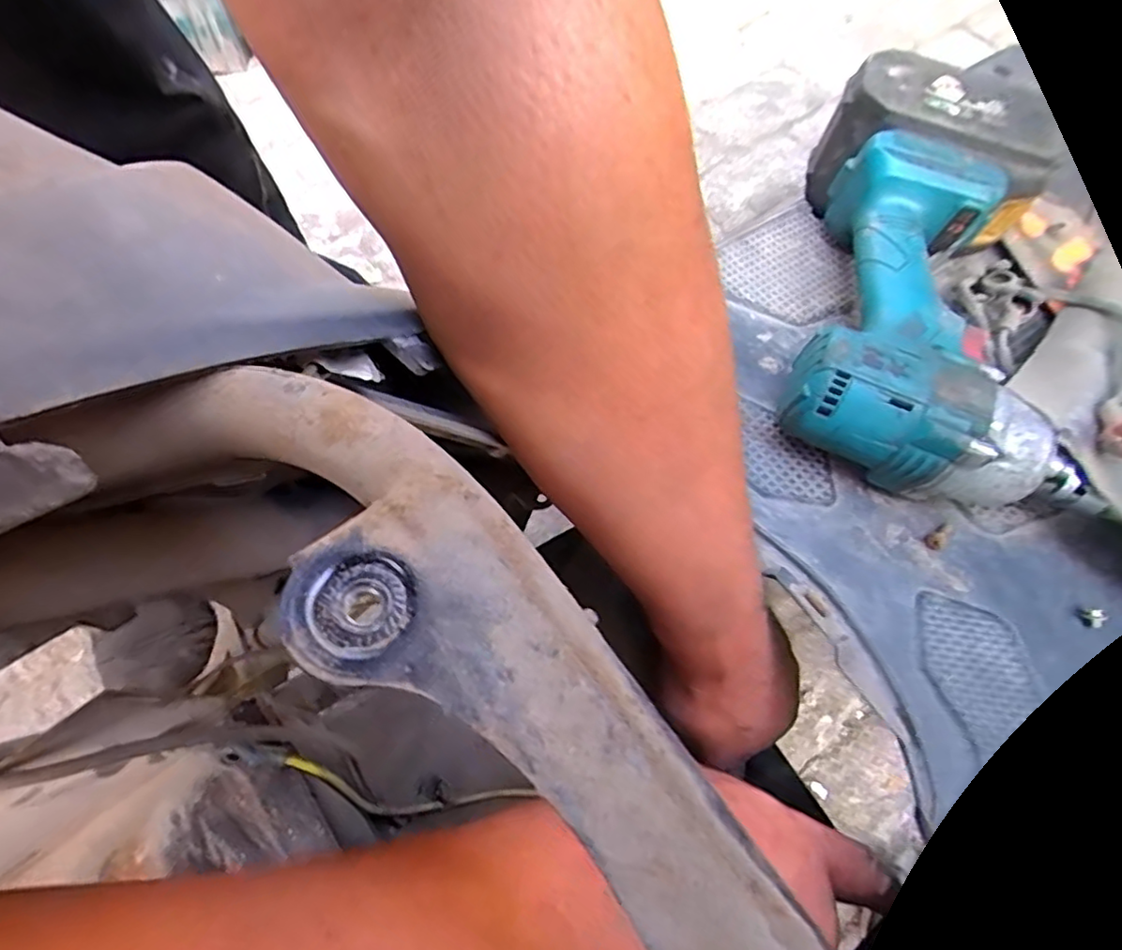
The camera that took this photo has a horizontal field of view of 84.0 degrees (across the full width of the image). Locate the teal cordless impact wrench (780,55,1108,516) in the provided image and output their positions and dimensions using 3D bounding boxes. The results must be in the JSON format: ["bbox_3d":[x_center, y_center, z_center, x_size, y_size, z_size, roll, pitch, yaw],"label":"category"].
[{"bbox_3d":[0.204,-0.102,0.339,0.144,0.071,0.240,15,64,4],"label":"teal cordless impact wrench"}]

